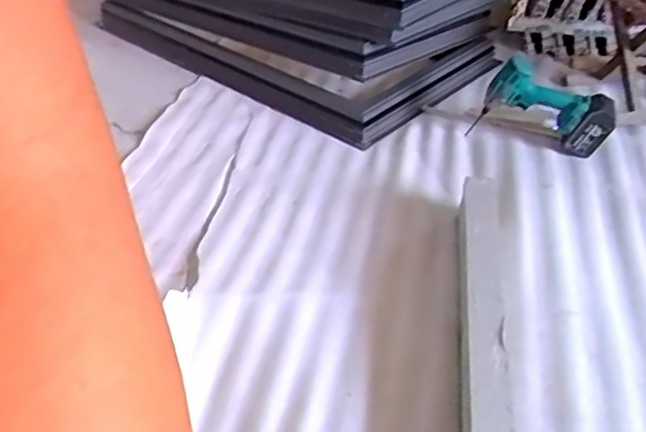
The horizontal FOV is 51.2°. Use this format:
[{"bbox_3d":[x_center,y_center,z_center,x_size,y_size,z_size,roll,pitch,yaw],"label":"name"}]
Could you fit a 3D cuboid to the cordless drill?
[{"bbox_3d":[0.463,-0.202,1.427,0.256,0.203,0.113,26,44,5],"label":"cordless drill"}]

